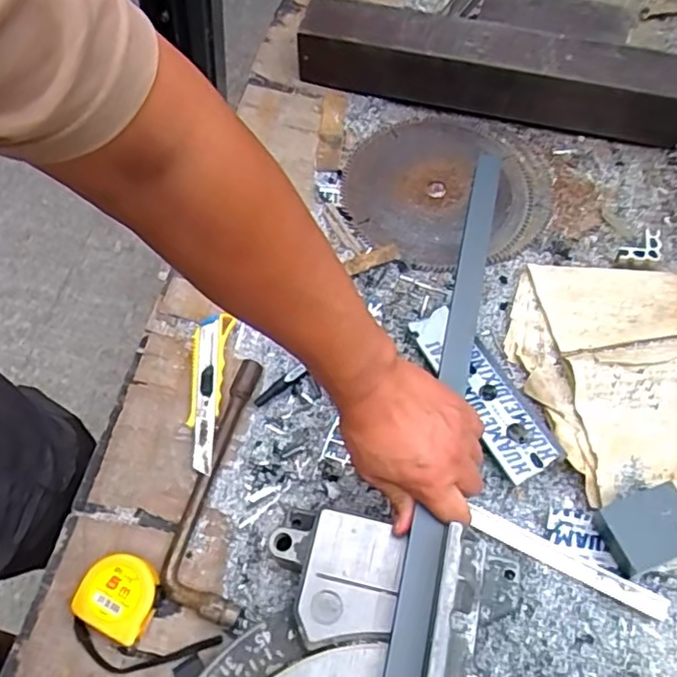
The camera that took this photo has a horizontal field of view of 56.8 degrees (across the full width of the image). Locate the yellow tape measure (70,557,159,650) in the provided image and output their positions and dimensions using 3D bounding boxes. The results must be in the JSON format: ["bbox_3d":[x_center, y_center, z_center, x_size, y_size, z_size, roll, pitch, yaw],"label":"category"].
[{"bbox_3d":[-0.199,0.235,0.570,0.068,0.033,0.068,16,63,9],"label":"yellow tape measure"}]

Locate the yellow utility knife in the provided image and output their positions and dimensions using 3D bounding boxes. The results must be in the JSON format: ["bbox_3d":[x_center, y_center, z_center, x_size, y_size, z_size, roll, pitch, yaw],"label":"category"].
[{"bbox_3d":[-0.143,0.056,0.668,0.039,0.017,0.178,1,62,1],"label":"yellow utility knife"}]

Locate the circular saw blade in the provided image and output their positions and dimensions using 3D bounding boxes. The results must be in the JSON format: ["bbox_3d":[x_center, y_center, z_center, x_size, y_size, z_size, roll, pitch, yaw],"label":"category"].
[{"bbox_3d":[0.140,-0.194,0.821,0.253,0.009,0.242,1,65,-3],"label":"circular saw blade"}]

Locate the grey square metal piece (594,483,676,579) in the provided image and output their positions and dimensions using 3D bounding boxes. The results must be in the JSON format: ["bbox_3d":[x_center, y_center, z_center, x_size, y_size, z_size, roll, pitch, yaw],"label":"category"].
[{"bbox_3d":[0.291,0.177,0.586,0.075,0.030,0.064,-18,63,-9],"label":"grey square metal piece"}]

